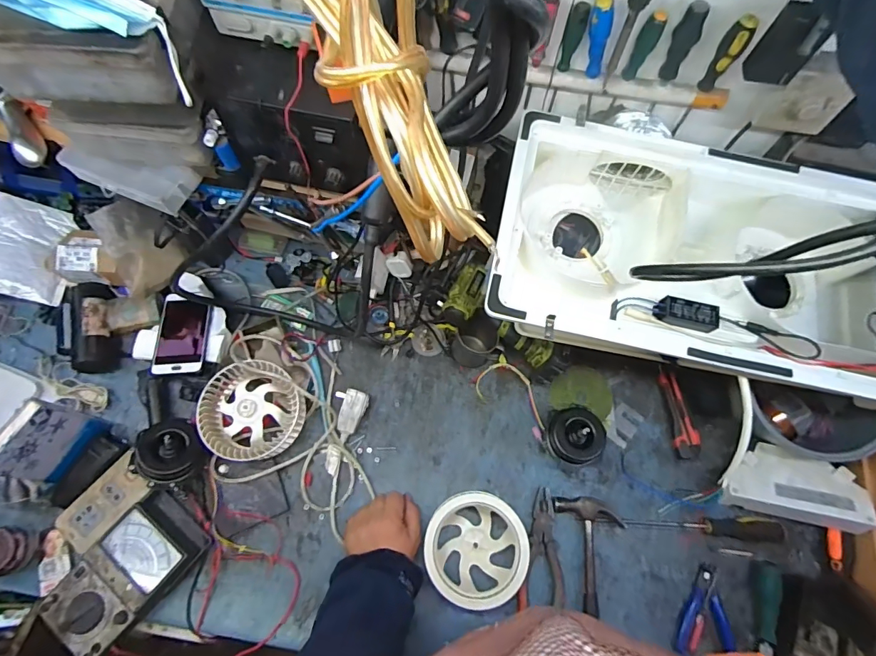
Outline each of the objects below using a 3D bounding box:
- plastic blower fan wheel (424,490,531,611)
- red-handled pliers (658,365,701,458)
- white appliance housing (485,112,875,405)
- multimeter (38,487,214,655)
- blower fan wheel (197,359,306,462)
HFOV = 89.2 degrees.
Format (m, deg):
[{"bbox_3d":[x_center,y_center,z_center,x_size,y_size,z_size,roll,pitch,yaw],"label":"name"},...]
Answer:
[{"bbox_3d":[0.052,0.312,0.634,0.137,0.066,0.139,1,67,-2],"label":"plastic blower fan wheel"},{"bbox_3d":[0.404,0.136,0.747,0.039,0.023,0.160,-3,68,-4],"label":"red-handled pliers"},{"bbox_3d":[0.339,-0.083,0.609,0.514,0.144,0.300,13,68,3],"label":"white appliance housing"},{"bbox_3d":[-0.428,0.331,0.611,0.120,0.046,0.192,35,70,12],"label":"multimeter"},{"bbox_3d":[-0.293,0.129,0.693,0.149,0.064,0.142,1,67,-2],"label":"blower fan wheel"}]

